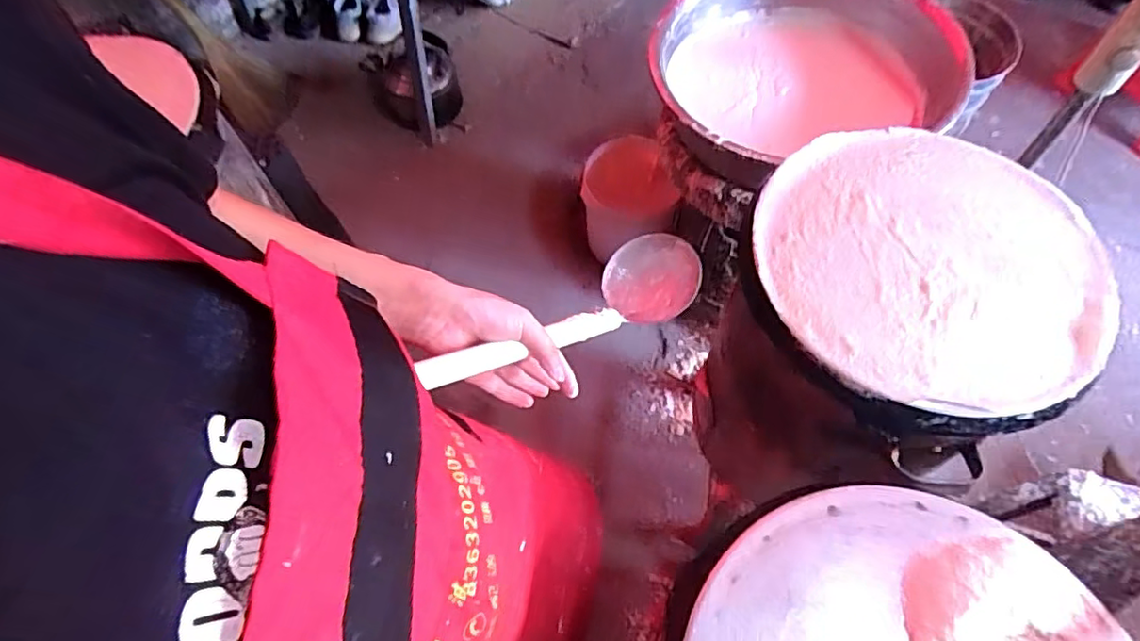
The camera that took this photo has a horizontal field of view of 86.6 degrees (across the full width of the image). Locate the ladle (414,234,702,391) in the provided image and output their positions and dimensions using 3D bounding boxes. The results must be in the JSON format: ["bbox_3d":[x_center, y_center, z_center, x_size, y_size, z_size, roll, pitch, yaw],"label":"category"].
[{"bbox_3d":[0.004,-0.003,0.515,0.083,0.061,0.290,42,44,22],"label":"ladle"}]

